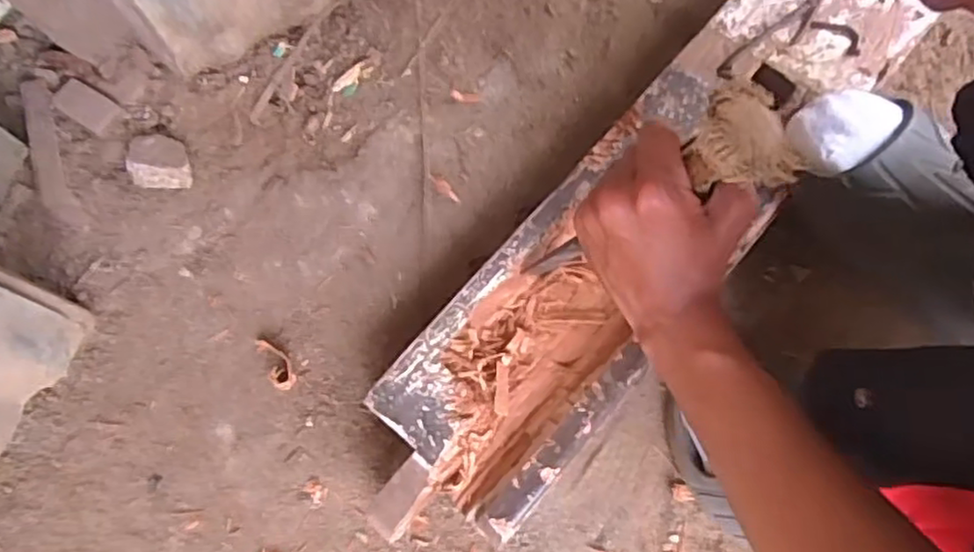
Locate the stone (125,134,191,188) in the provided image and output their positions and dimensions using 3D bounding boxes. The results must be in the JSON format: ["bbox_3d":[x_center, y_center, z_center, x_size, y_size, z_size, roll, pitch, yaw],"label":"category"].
[{"bbox_3d":[-0.282,-0.100,0.603,0.049,0.023,0.052,-10,72,-4],"label":"stone"}]

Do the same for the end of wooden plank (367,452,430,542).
[{"bbox_3d":[-0.056,0.145,0.461,0.025,0.007,0.052,31,74,9],"label":"end of wooden plank"}]

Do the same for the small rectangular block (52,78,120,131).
[{"bbox_3d":[-0.359,-0.153,0.627,0.051,0.007,0.030,34,84,-6],"label":"small rectangular block"}]

